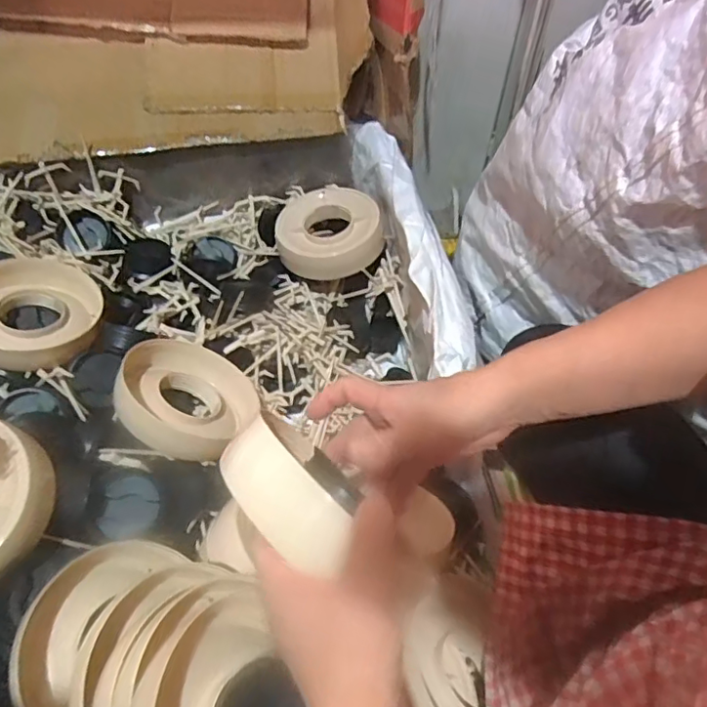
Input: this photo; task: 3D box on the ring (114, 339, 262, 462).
[{"bbox_3d":[-0.196,0.048,0.656,0.154,0.029,0.165,25,33,-18],"label":"ring"}]

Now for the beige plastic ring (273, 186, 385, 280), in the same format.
[{"bbox_3d":[-0.034,-0.189,0.834,0.157,0.033,0.164,-5,61,10],"label":"beige plastic ring"}]

